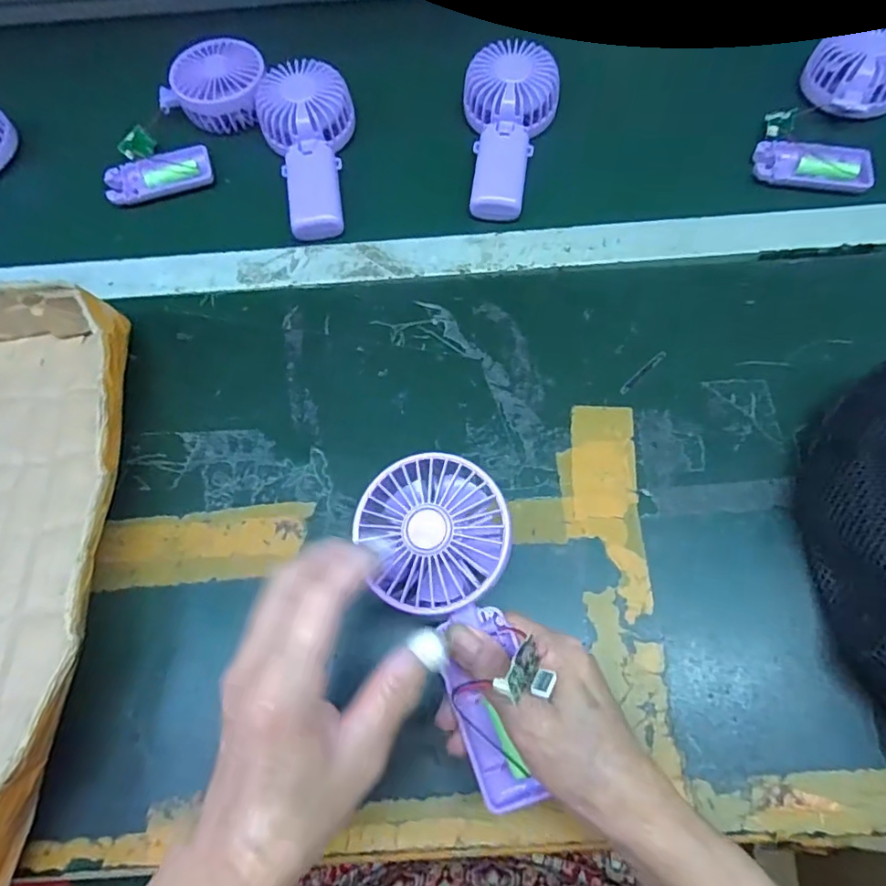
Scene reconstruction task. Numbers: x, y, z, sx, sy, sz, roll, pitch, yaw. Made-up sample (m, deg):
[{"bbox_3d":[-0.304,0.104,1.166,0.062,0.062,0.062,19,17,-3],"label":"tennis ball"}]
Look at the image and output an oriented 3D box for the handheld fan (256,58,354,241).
[{"bbox_3d":[-0.116,-0.266,0.501,0.083,0.042,0.176,-13,66,-4],"label":"handheld fan"}]

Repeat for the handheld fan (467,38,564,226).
[{"bbox_3d":[0.058,-0.278,0.497,0.082,0.043,0.170,5,66,4],"label":"handheld fan"}]

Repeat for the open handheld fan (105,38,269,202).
[{"bbox_3d":[-0.240,-0.298,0.521,0.089,0.045,0.184,28,70,14],"label":"open handheld fan"}]

